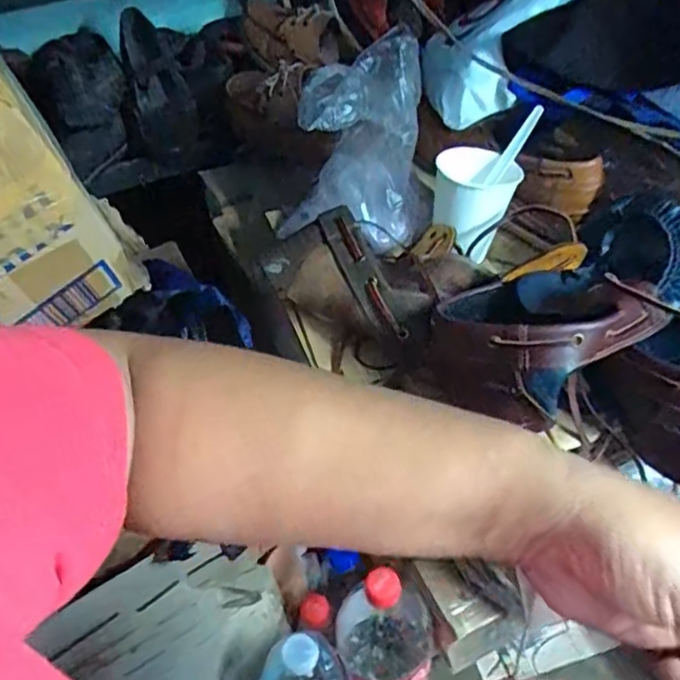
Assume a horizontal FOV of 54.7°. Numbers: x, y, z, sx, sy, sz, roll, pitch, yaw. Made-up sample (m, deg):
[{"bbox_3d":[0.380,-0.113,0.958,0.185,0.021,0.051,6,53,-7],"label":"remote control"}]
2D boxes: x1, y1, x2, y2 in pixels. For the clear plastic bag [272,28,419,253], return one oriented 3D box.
[{"bbox_3d":[0.024,-0.182,0.593,0.125,0.167,0.105,24,51,27],"label":"clear plastic bag"}]

